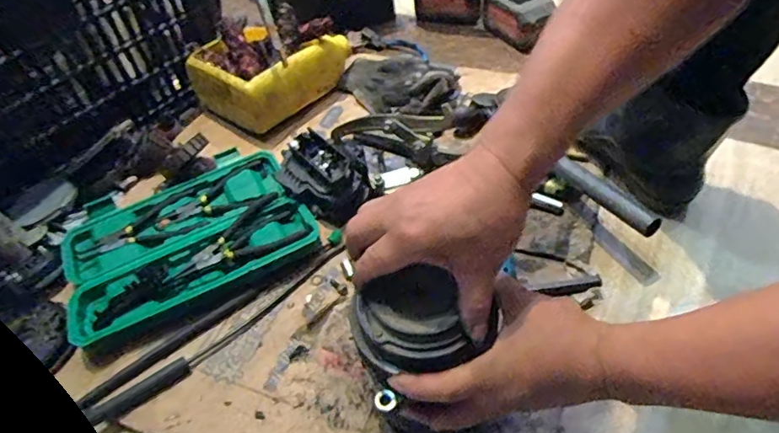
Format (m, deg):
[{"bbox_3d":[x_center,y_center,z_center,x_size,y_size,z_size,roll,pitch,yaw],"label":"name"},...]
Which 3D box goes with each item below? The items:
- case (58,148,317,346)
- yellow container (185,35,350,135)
[{"bbox_3d":[-0.262,0.015,0.672,0.287,0.034,0.220,-25,50,-15],"label":"case"},{"bbox_3d":[-0.183,-0.242,0.870,0.168,0.094,0.225,33,59,30],"label":"yellow container"}]

